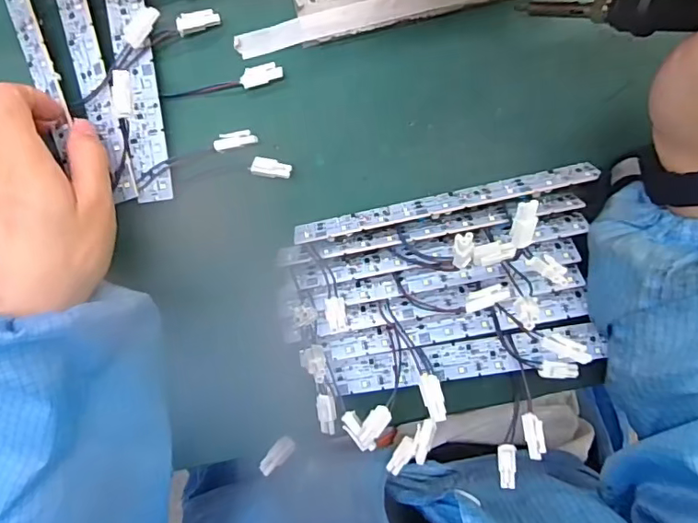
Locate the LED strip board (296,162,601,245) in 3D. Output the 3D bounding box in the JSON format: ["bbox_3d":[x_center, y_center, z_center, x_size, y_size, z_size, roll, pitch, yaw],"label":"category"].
[{"bbox_3d":[0.059,-0.036,0.326,0.188,0.009,0.013,-12,94,4],"label":"LED strip board"}]

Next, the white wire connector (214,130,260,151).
[{"bbox_3d":[-0.072,-0.078,0.334,0.026,0.009,0.009,-15,92,3],"label":"white wire connector"}]

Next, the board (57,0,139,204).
[{"bbox_3d":[-0.165,-0.133,0.330,0.021,0.009,0.190,-14,94,4],"label":"board"}]

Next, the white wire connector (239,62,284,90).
[{"bbox_3d":[-0.056,-0.118,0.333,0.027,0.007,0.012,-16,94,4],"label":"white wire connector"}]

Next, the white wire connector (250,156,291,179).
[{"bbox_3d":[-0.050,-0.060,0.337,0.025,0.004,0.012,9,95,2],"label":"white wire connector"}]

